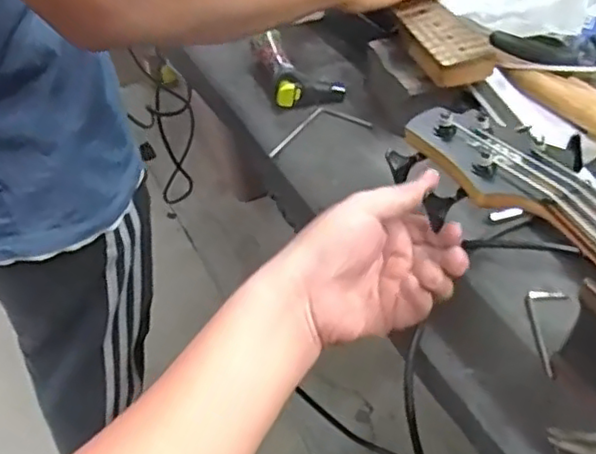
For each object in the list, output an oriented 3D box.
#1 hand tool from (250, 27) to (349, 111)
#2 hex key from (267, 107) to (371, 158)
[{"bbox_3d":[0.000,-0.177,0.713,0.075,0.034,0.112,-12,46,-11],"label":"hand tool"},{"bbox_3d":[0.017,-0.102,0.665,0.108,0.010,0.050,-14,46,-13],"label":"hex key"}]

